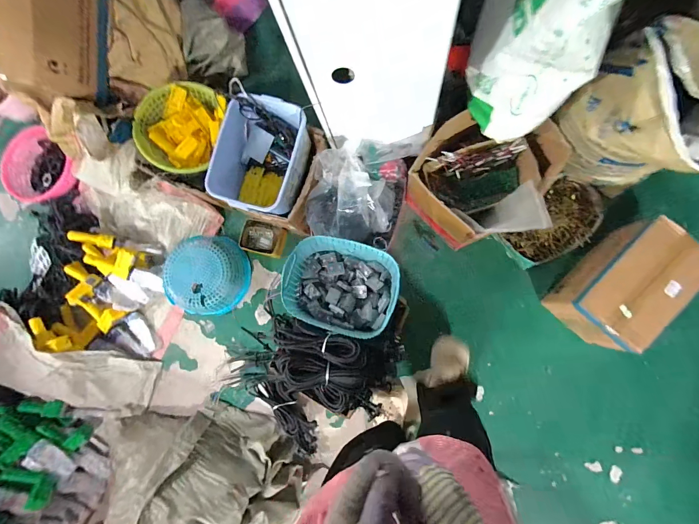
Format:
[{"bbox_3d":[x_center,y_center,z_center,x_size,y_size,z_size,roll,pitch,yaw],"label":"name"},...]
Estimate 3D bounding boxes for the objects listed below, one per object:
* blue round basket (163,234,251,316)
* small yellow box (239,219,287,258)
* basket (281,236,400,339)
[{"bbox_3d":[-0.537,0.048,1.211,0.269,0.114,0.292,-1,83,7],"label":"blue round basket"},{"bbox_3d":[-0.333,-0.091,1.234,0.164,0.062,0.117,14,85,8],"label":"small yellow box"},{"bbox_3d":[-0.023,0.065,0.853,0.302,0.101,0.227,19,86,9],"label":"basket"}]

